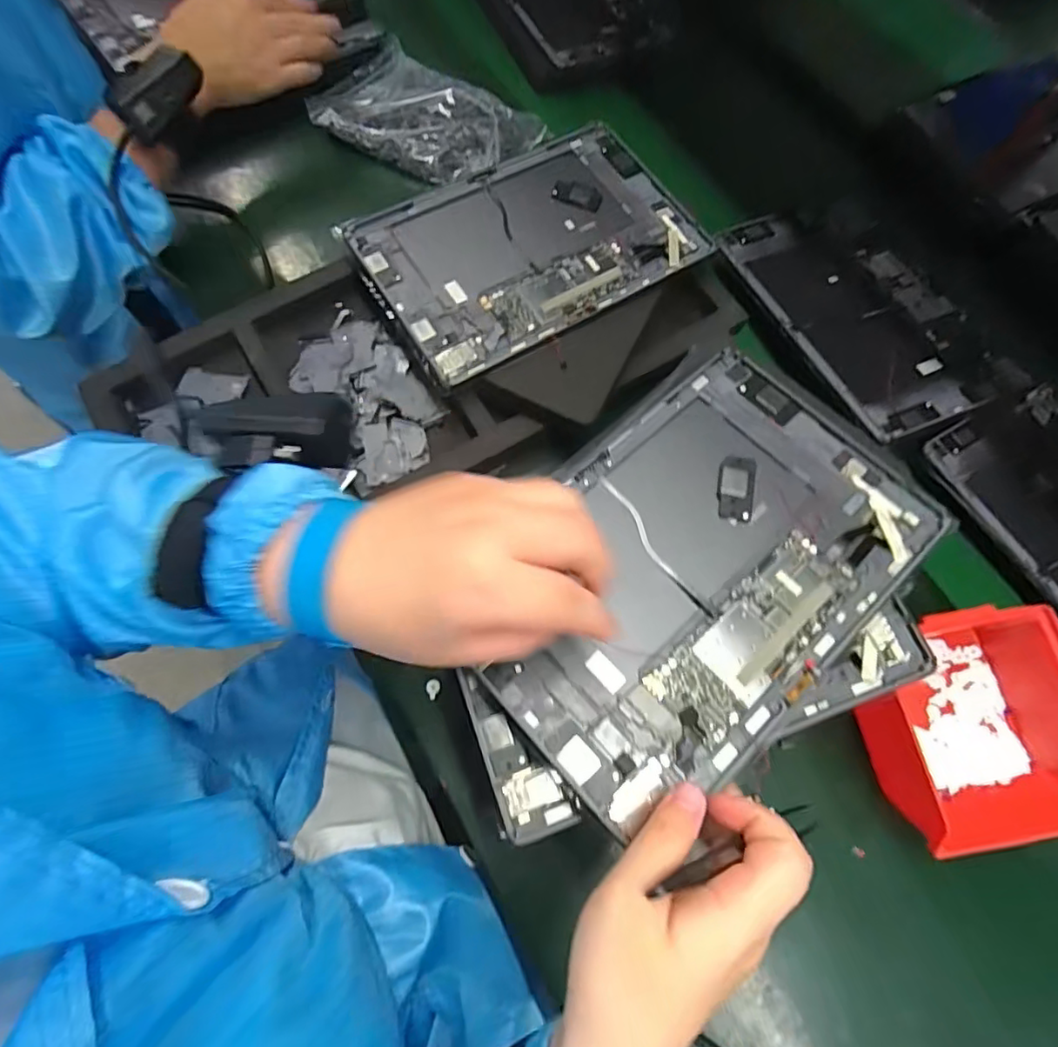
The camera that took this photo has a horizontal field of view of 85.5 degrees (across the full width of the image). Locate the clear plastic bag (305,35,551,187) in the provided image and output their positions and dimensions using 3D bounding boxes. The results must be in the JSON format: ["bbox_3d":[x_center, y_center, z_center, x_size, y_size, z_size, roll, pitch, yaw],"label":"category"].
[{"bbox_3d":[-0.097,-0.408,0.567,0.212,0.053,0.139,30,70,5],"label":"clear plastic bag"}]

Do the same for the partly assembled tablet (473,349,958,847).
[{"bbox_3d":[0.092,0.021,0.316,0.255,0.018,0.167,-39,76,-14],"label":"partly assembled tablet"}]

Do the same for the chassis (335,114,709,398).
[{"bbox_3d":[0.002,-0.225,0.463,0.256,0.013,0.159,-31,74,-14],"label":"chassis"}]

